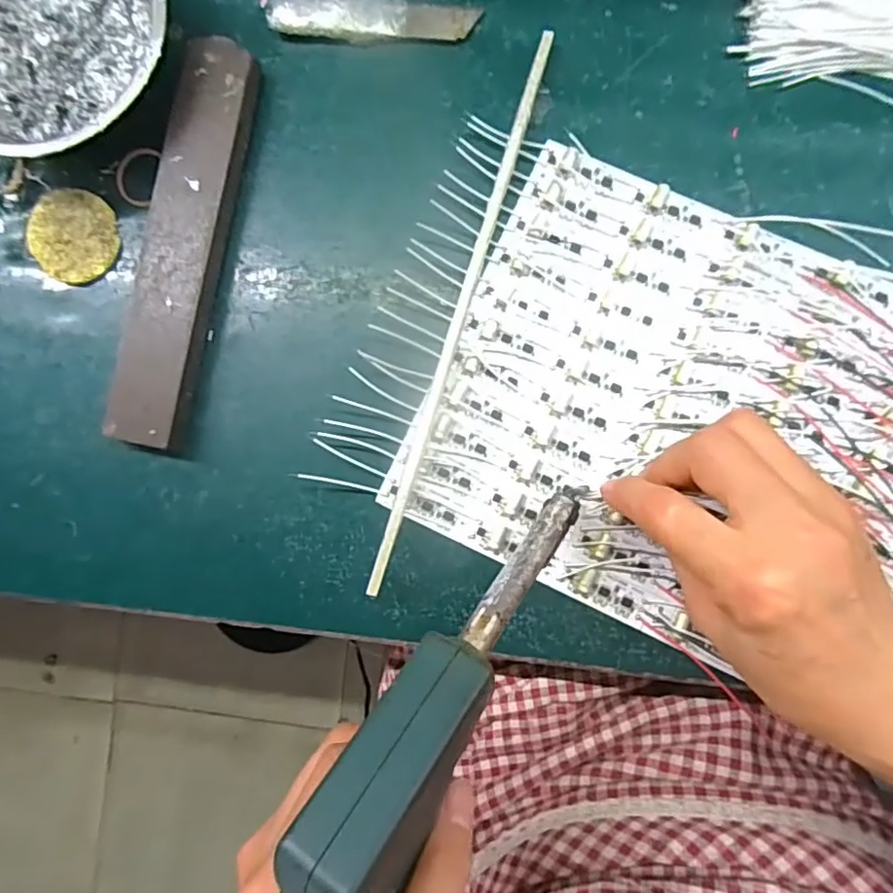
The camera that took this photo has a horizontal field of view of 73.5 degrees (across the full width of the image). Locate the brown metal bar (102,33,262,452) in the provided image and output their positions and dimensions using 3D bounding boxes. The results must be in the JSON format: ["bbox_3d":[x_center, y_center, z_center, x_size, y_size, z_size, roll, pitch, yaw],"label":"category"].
[{"bbox_3d":[-0.129,-0.099,0.297,0.039,0.017,0.198,12,89,5],"label":"brown metal bar"}]

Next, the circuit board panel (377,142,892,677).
[{"bbox_3d":[0.112,-0.012,0.280,0.228,0.010,0.192,26,90,5],"label":"circuit board panel"}]

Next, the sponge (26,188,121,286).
[{"bbox_3d":[-0.191,-0.108,0.305,0.047,0.005,0.044,0,88,4],"label":"sponge"}]

